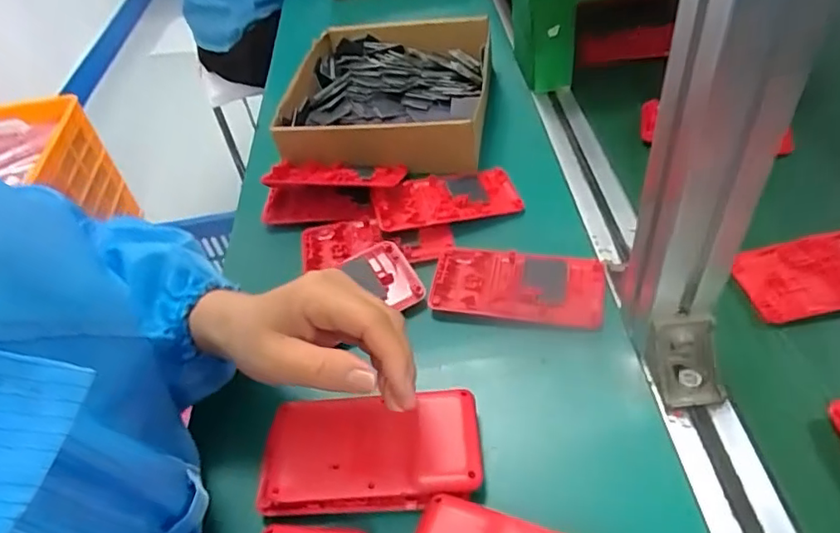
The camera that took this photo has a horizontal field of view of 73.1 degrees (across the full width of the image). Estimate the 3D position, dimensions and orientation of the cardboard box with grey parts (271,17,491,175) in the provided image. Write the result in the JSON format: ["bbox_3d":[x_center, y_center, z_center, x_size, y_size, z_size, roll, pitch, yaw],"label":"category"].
[{"bbox_3d":[-0.031,-0.178,0.577,0.198,0.052,0.216,1,48,11],"label":"cardboard box with grey parts"}]

